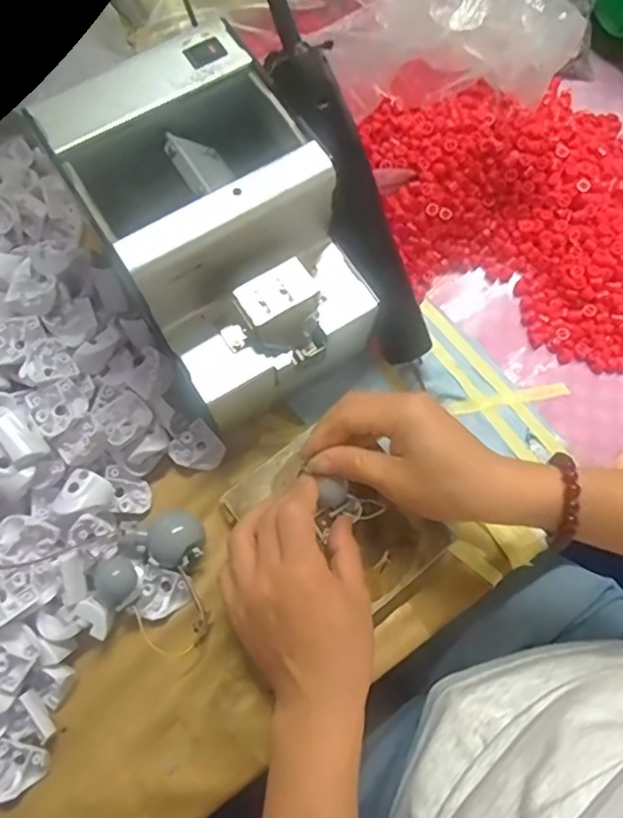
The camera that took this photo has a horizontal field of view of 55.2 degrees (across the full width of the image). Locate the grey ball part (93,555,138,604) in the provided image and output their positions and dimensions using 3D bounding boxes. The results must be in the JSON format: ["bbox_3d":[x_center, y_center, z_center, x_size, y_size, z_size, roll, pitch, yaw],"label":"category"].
[{"bbox_3d":[-0.118,0.104,0.365,0.026,0.021,0.024,0,73,-2],"label":"grey ball part"}]

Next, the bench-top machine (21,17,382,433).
[{"bbox_3d":[-0.056,-0.109,0.371,0.132,0.117,0.192,-31,76,-10],"label":"bench-top machine"}]

